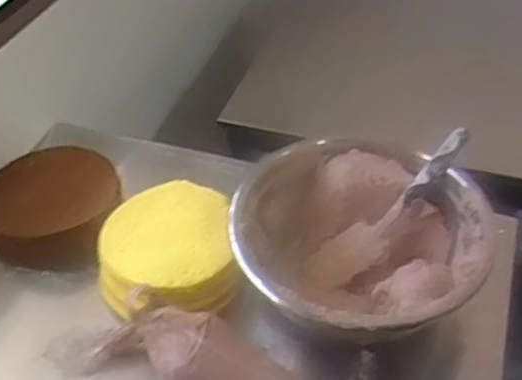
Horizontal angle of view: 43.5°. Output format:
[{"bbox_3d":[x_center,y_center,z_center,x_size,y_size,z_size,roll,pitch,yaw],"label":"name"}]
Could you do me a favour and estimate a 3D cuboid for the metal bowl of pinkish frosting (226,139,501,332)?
[{"bbox_3d":[0.106,0.073,0.722,0.260,0.113,0.247,-1,44,1],"label":"metal bowl of pinkish frosting"}]

